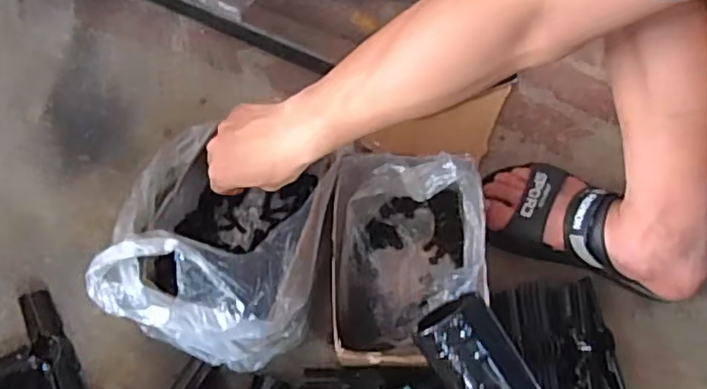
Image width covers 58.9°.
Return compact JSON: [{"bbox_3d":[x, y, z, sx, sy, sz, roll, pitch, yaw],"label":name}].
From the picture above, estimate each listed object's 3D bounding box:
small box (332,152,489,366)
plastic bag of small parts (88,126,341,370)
[{"bbox_3d":[0.054,0.071,0.640,0.147,0.097,0.204,2,68,1],"label":"small box"},{"bbox_3d":[-0.134,0.048,0.634,0.199,0.146,0.212,14,69,6],"label":"plastic bag of small parts"}]

